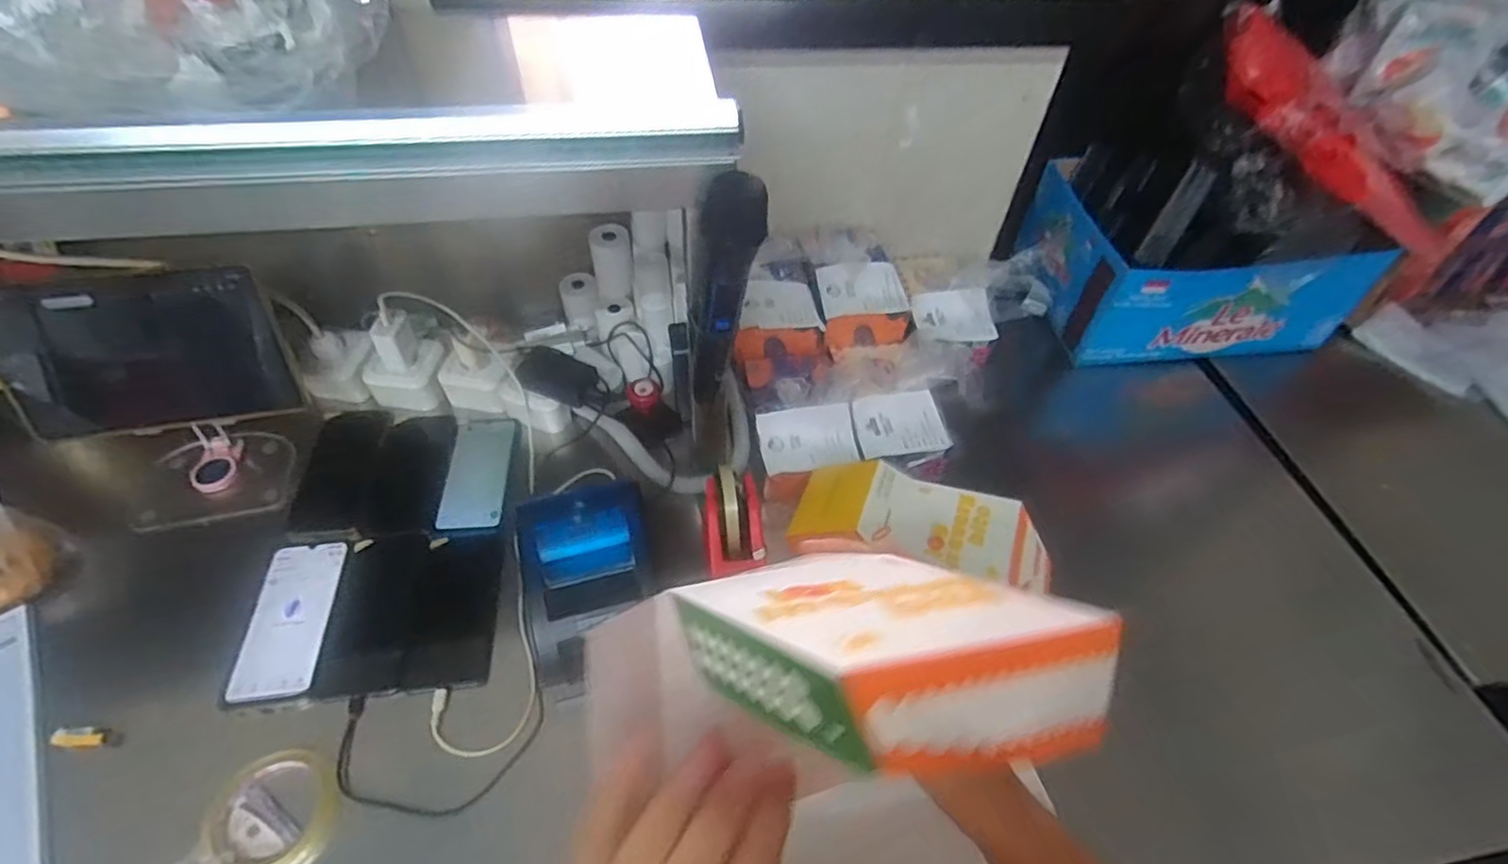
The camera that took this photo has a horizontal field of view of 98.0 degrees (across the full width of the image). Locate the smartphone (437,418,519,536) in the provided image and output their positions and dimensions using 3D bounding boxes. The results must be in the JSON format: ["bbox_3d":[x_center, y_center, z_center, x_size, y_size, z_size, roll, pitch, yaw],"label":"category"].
[{"bbox_3d":[-0.324,0.047,0.771,0.075,0.009,0.159,-1,51,-5],"label":"smartphone"}]

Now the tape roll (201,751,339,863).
[{"bbox_3d":[-0.406,0.320,0.547,0.094,0.029,0.095,2,51,-2],"label":"tape roll"}]

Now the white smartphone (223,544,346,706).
[{"bbox_3d":[-0.457,0.182,0.646,0.076,0.012,0.159,-4,51,-7],"label":"white smartphone"}]

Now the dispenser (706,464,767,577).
[{"bbox_3d":[-0.019,0.092,0.679,0.060,0.084,0.108,-5,51,-8],"label":"dispenser"}]

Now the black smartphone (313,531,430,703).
[{"bbox_3d":[-0.383,0.182,0.664,0.077,0.015,0.167,-5,51,-8],"label":"black smartphone"}]

